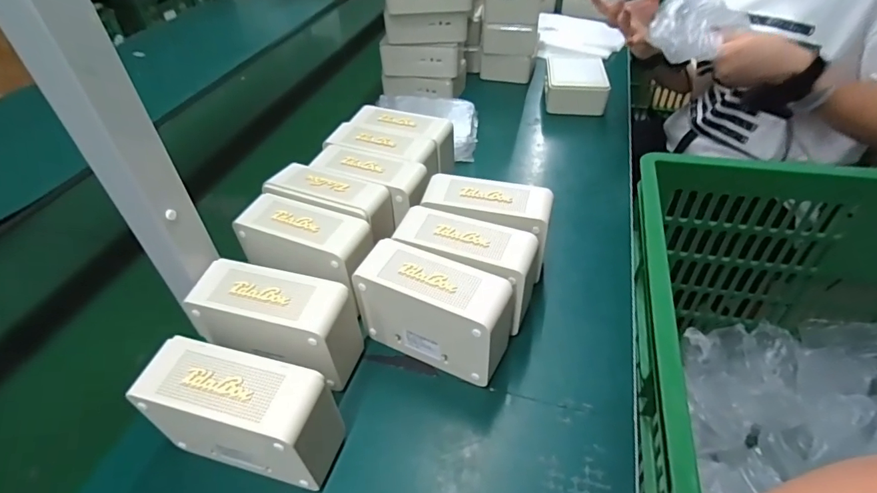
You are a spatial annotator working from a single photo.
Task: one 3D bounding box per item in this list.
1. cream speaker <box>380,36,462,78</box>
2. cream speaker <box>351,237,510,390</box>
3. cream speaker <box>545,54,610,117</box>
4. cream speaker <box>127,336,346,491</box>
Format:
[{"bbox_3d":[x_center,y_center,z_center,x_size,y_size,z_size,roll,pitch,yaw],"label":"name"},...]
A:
[{"bbox_3d":[-0.027,-0.342,0.827,0.140,0.055,0.077,5,43,8],"label":"cream speaker"},{"bbox_3d":[-0.003,0.066,0.447,0.143,0.108,0.063,18,47,21],"label":"cream speaker"},{"bbox_3d":[0.252,-0.300,0.863,0.108,0.056,0.141,5,43,8],"label":"cream speaker"},{"bbox_3d":[-0.152,0.139,0.372,0.148,0.105,0.059,10,44,13],"label":"cream speaker"}]

